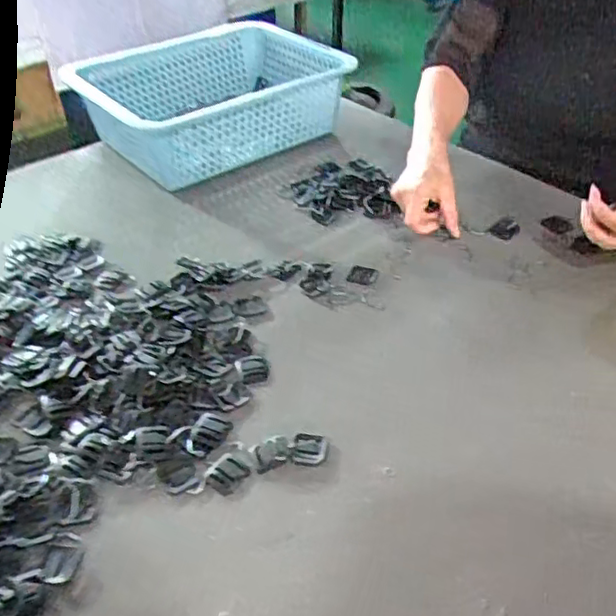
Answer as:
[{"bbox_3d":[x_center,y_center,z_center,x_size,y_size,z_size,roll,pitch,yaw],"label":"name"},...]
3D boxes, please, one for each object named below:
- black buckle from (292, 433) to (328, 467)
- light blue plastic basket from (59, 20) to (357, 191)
[{"bbox_3d":[0.002,0.126,0.575,0.030,0.004,0.034,4,41,4],"label":"black buckle"},{"bbox_3d":[-0.161,-0.345,1.038,0.376,0.114,0.316,-25,47,-26],"label":"light blue plastic basket"}]

